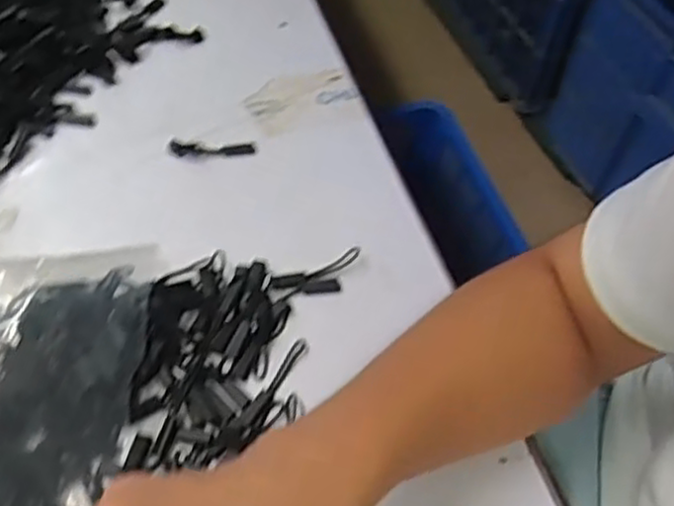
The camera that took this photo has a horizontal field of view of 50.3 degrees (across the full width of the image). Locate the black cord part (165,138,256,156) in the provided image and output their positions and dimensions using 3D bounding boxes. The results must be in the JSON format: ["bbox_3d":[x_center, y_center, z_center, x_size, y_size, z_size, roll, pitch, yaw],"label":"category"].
[{"bbox_3d":[-0.090,-0.075,0.517,0.062,0.006,0.017,3,52,-2],"label":"black cord part"}]

